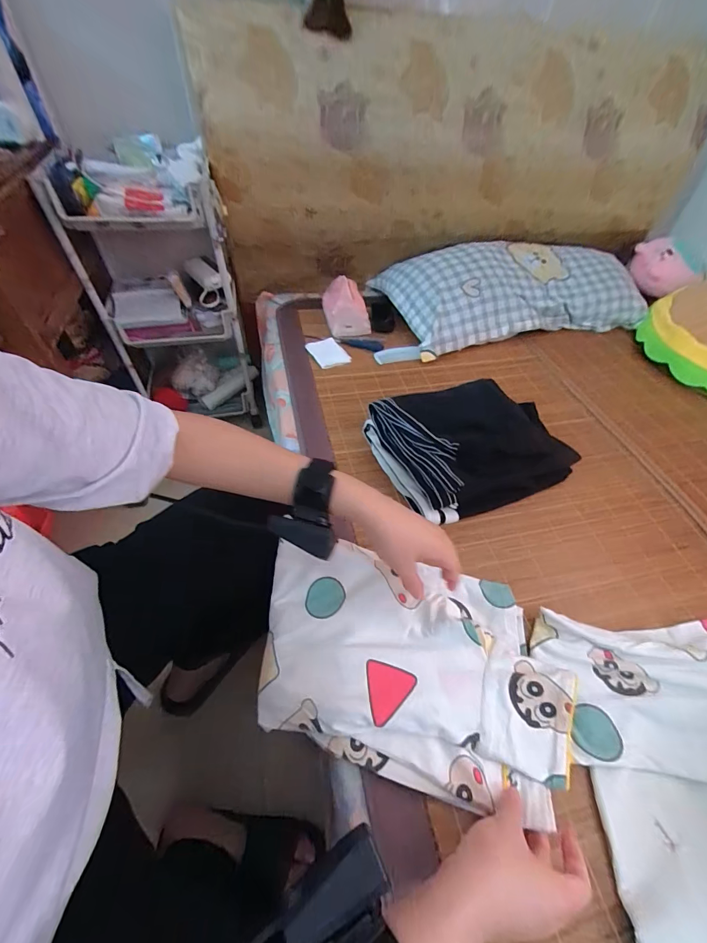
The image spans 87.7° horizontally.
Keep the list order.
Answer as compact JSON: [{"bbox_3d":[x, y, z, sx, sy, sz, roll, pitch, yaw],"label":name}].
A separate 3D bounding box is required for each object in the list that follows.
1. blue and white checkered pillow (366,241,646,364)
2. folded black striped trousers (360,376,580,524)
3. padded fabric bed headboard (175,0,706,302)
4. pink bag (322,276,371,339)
[{"bbox_3d":[0.369,-0.452,0.921,0.674,0.133,0.305,-11,52,-12],"label":"blue and white checkered pillow"},{"bbox_3d":[0.193,-0.056,0.606,0.277,0.095,0.226,-17,53,-17],"label":"folded black striped trousers"},{"bbox_3d":[0.291,-0.680,0.875,1.183,0.449,0.140,-13,52,-14],"label":"padded fabric bed headboard"},{"bbox_3d":[-0.024,-0.387,0.862,0.088,0.068,0.136,-14,52,-15],"label":"pink bag"}]

